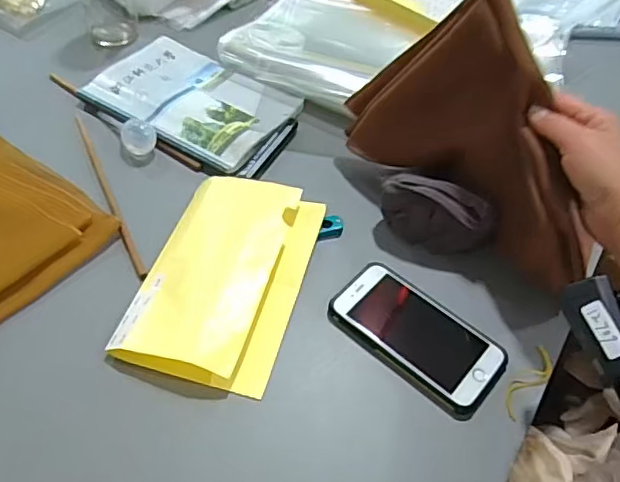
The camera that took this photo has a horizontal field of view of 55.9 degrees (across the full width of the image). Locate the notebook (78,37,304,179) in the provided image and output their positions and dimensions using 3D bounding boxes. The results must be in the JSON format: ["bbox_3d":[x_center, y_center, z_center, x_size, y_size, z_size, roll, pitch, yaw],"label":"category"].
[{"bbox_3d":[-0.125,-0.151,0.645,0.229,0.016,0.139,27,55,17],"label":"notebook"}]

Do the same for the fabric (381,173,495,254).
[{"bbox_3d":[0.111,-0.024,0.526,0.099,0.053,0.035,25,54,15],"label":"fabric"}]

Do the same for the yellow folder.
[{"bbox_3d":[-0.072,0.023,0.502,0.128,0.016,0.196,15,52,8],"label":"yellow folder"}]

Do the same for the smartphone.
[{"bbox_3d":[0.087,0.076,0.480,0.142,0.010,0.075,35,58,22],"label":"smartphone"}]

